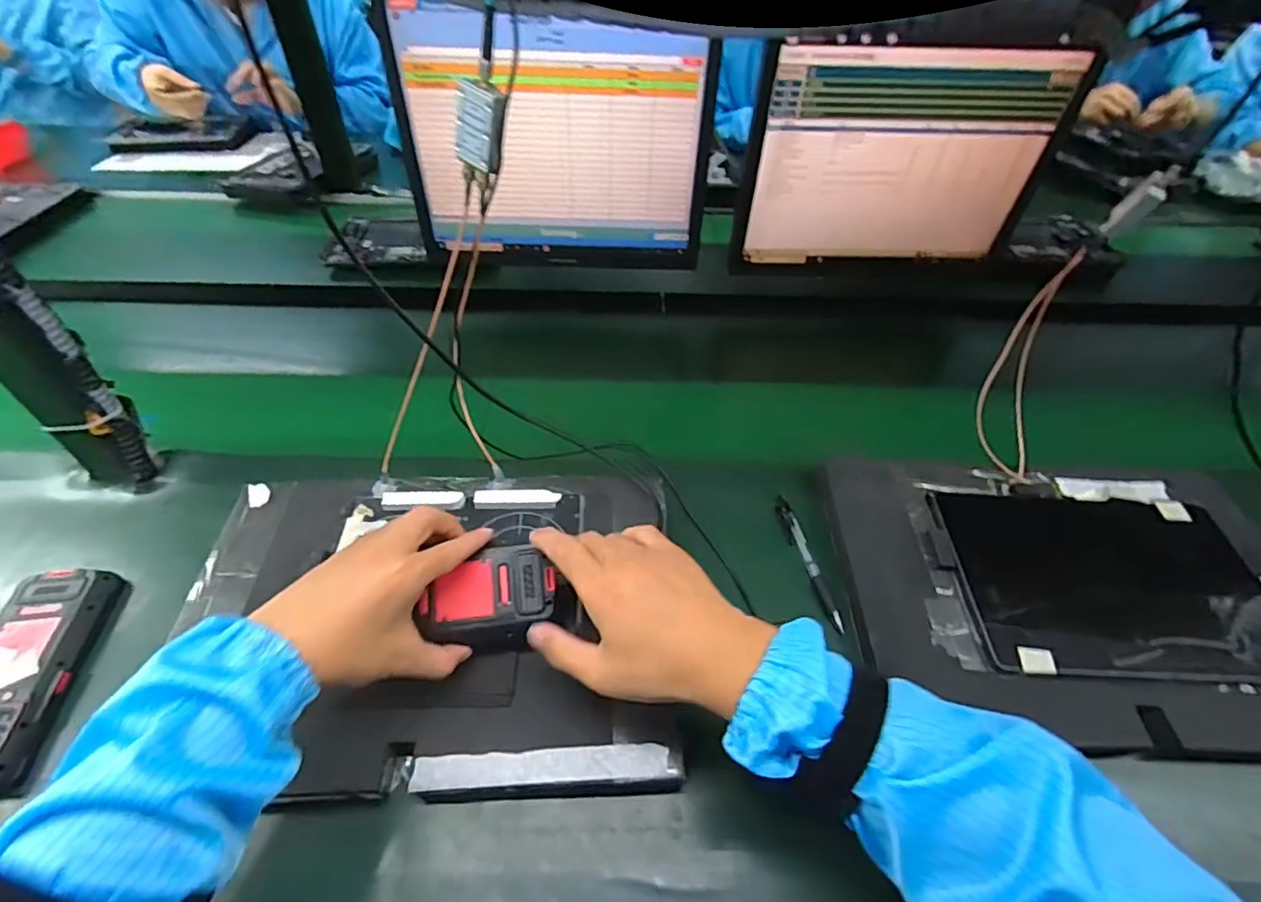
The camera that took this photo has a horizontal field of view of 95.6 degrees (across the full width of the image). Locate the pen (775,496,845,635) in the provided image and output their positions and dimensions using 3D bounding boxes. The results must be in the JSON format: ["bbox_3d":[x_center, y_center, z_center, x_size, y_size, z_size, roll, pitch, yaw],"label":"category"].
[{"bbox_3d":[0.162,0.099,0.523,0.013,0.010,0.140,-7,48,-9],"label":"pen"}]

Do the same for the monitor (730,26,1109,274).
[{"bbox_3d":[0.317,-0.332,0.677,0.351,0.259,0.055,0,47,-3],"label":"monitor"}]

